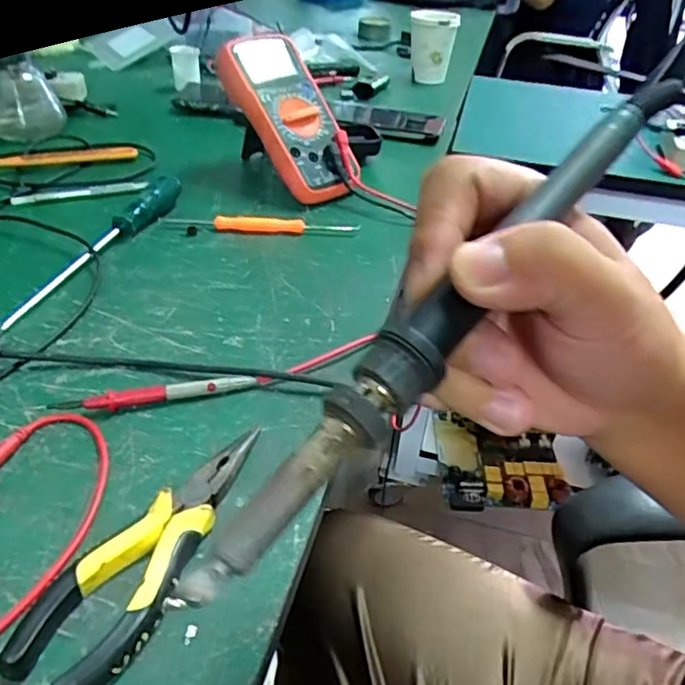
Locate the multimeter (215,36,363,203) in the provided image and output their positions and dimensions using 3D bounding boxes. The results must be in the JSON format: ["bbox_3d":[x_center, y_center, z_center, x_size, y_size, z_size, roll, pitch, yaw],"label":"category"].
[{"bbox_3d":[-0.050,-0.217,0.585,0.080,0.041,0.174,-29,87,-34],"label":"multimeter"}]

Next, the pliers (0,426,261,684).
[{"bbox_3d":[-0.085,0.096,0.284,0.045,0.017,0.147,22,42,20],"label":"pliers"}]

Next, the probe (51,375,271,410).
[{"bbox_3d":[-0.108,0.031,0.366,0.125,0.011,0.010,-8,41,-15],"label":"probe"}]

